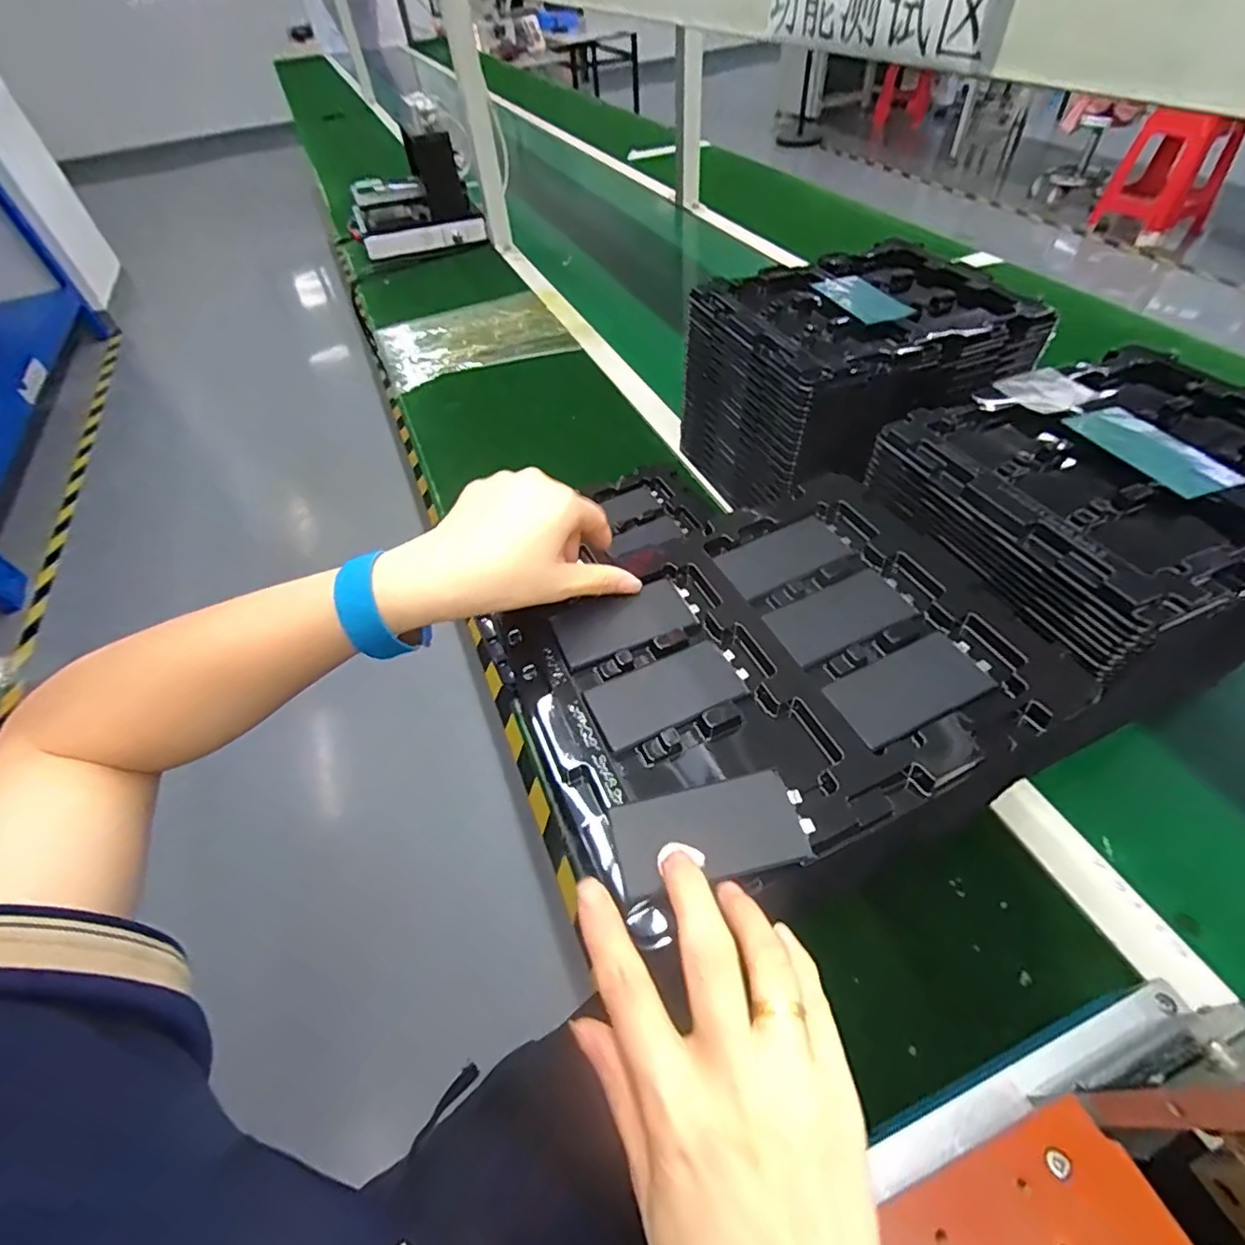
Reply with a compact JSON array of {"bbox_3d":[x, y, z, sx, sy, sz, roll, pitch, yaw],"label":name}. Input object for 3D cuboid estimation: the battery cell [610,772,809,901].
[{"bbox_3d":[0.040,0.096,0.272,0.085,0.004,0.044,-7,50,-5],"label":"battery cell"}]

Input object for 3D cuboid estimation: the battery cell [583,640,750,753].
[{"bbox_3d":[0.027,0.039,0.333,0.089,0.005,0.044,-23,52,-13],"label":"battery cell"}]

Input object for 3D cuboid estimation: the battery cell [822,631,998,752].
[{"bbox_3d":[0.156,0.036,0.320,0.084,0.005,0.044,-22,52,-13],"label":"battery cell"}]

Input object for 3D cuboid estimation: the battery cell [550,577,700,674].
[{"bbox_3d":[0.000,-0.001,0.364,0.083,0.009,0.047,-20,52,-11],"label":"battery cell"}]

